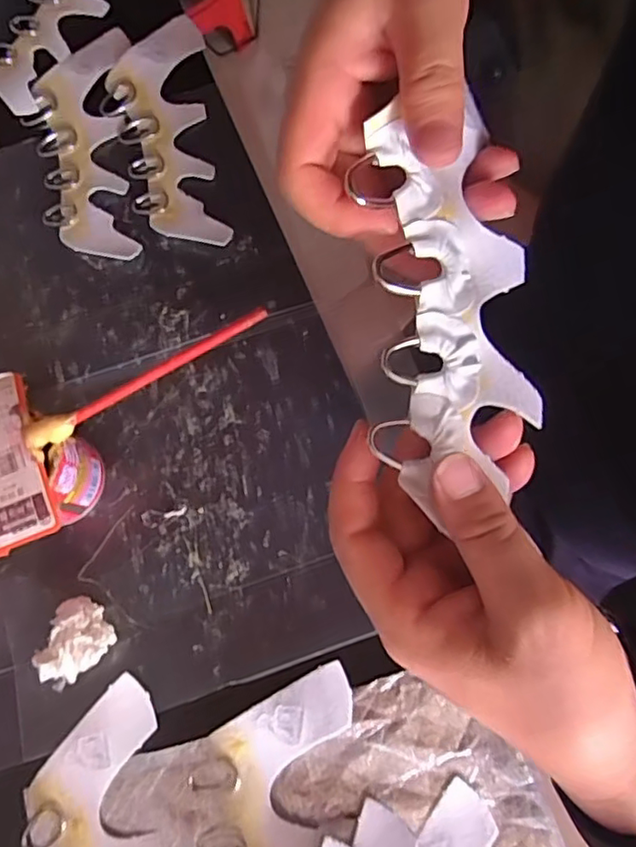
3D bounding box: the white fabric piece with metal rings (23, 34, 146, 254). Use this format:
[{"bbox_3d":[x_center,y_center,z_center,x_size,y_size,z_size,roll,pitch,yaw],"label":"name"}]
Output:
[{"bbox_3d":[-0.185,-0.219,0.461,0.076,0.007,0.206,-8,75,-1],"label":"white fabric piece with metal rings"}]

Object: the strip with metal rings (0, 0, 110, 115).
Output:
[{"bbox_3d":[-0.214,-0.350,0.494,0.086,0.010,0.205,23,77,7],"label":"strip with metal rings"}]

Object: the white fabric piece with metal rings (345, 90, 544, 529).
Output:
[{"bbox_3d":[0.050,-0.042,0.216,0.064,0.016,0.142,-1,85,-21],"label":"white fabric piece with metal rings"}]

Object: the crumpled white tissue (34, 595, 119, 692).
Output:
[{"bbox_3d":[-0.153,0.134,0.366,0.047,0.024,0.042,-38,78,-8],"label":"crumpled white tissue"}]

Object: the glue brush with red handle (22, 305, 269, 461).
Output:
[{"bbox_3d":[-0.096,-0.024,0.321,0.156,0.007,0.020,-26,75,13],"label":"glue brush with red handle"}]

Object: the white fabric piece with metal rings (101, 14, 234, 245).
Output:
[{"bbox_3d":[-0.123,-0.230,0.463,0.080,0.008,0.207,-10,75,-1],"label":"white fabric piece with metal rings"}]

